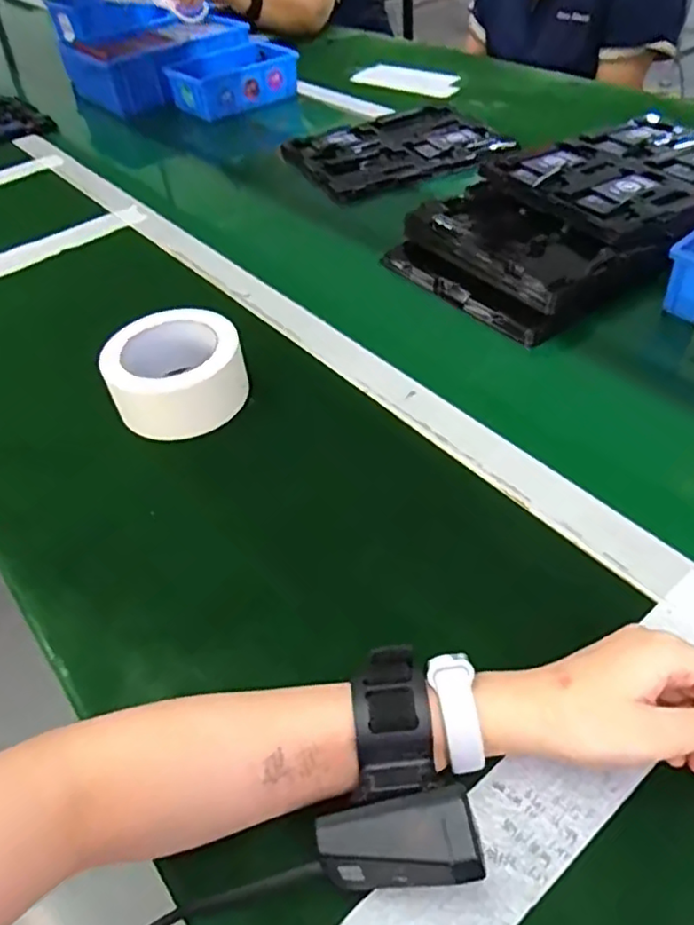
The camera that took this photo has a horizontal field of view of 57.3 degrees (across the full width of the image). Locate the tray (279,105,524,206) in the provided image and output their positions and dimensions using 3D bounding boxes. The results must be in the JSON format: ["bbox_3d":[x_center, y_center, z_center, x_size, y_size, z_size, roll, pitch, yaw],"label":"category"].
[{"bbox_3d":[0.071,-0.442,0.887,0.265,0.018,0.228,-23,48,-16],"label":"tray"}]

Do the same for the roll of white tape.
[{"bbox_3d":[-0.140,-0.073,0.530,0.109,0.059,0.102,-14,47,-9],"label":"roll of white tape"}]

